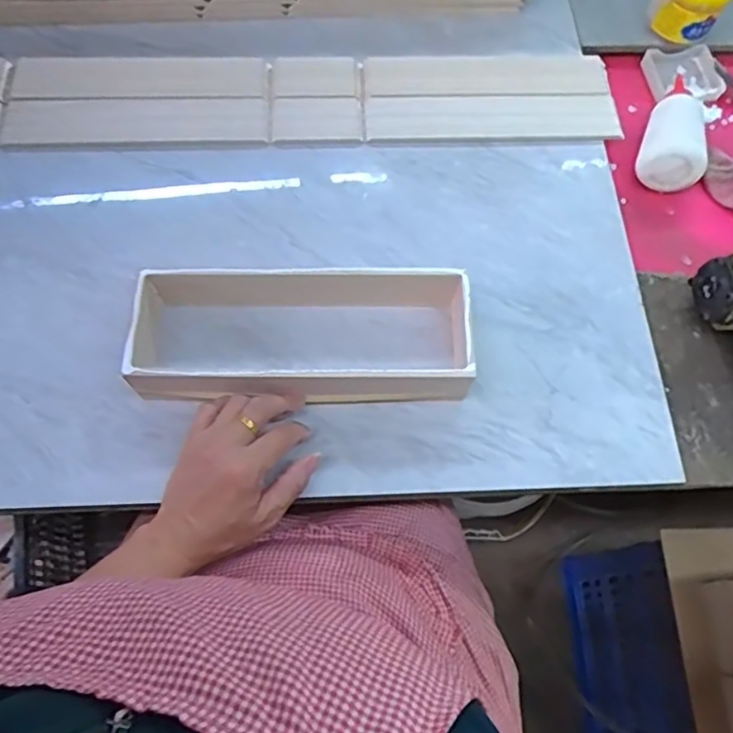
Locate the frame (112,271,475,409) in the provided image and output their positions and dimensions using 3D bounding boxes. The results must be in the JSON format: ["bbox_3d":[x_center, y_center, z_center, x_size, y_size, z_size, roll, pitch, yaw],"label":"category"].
[{"bbox_3d":[-0.056,-0.029,0.530,0.285,0.060,0.118,1,66,-4],"label":"frame"}]

